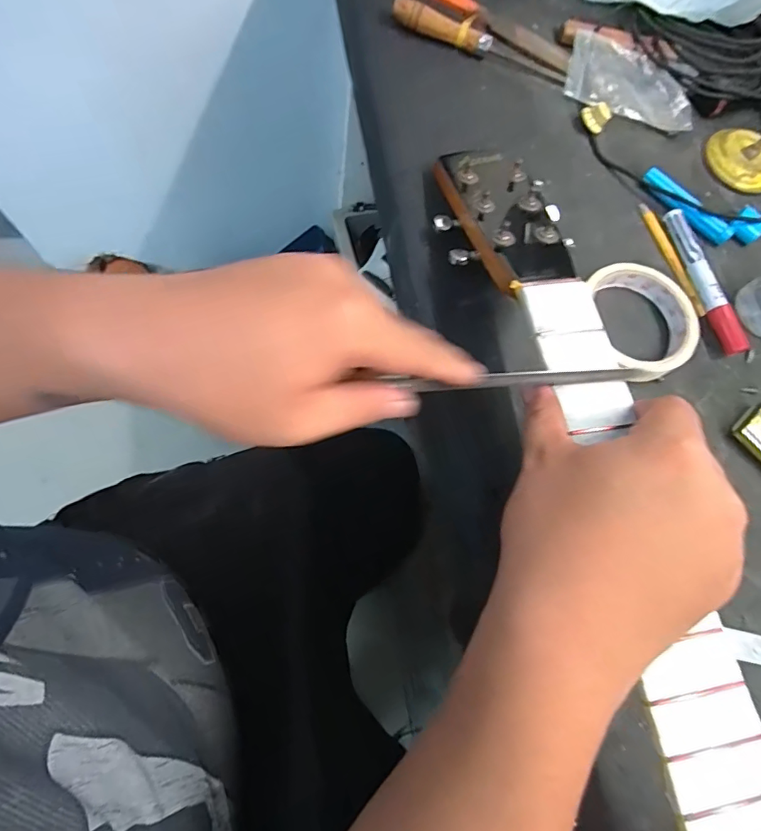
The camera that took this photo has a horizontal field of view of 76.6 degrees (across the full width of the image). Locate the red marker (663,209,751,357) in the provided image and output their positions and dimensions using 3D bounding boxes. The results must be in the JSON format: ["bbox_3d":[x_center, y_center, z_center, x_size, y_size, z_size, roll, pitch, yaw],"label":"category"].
[{"bbox_3d":[0.265,-0.112,0.395,0.017,0.017,0.132,-10,75,-10],"label":"red marker"}]

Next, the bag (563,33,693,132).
[{"bbox_3d":[0.234,-0.313,0.447,0.118,0.011,0.079,19,72,-1],"label":"bag"}]

